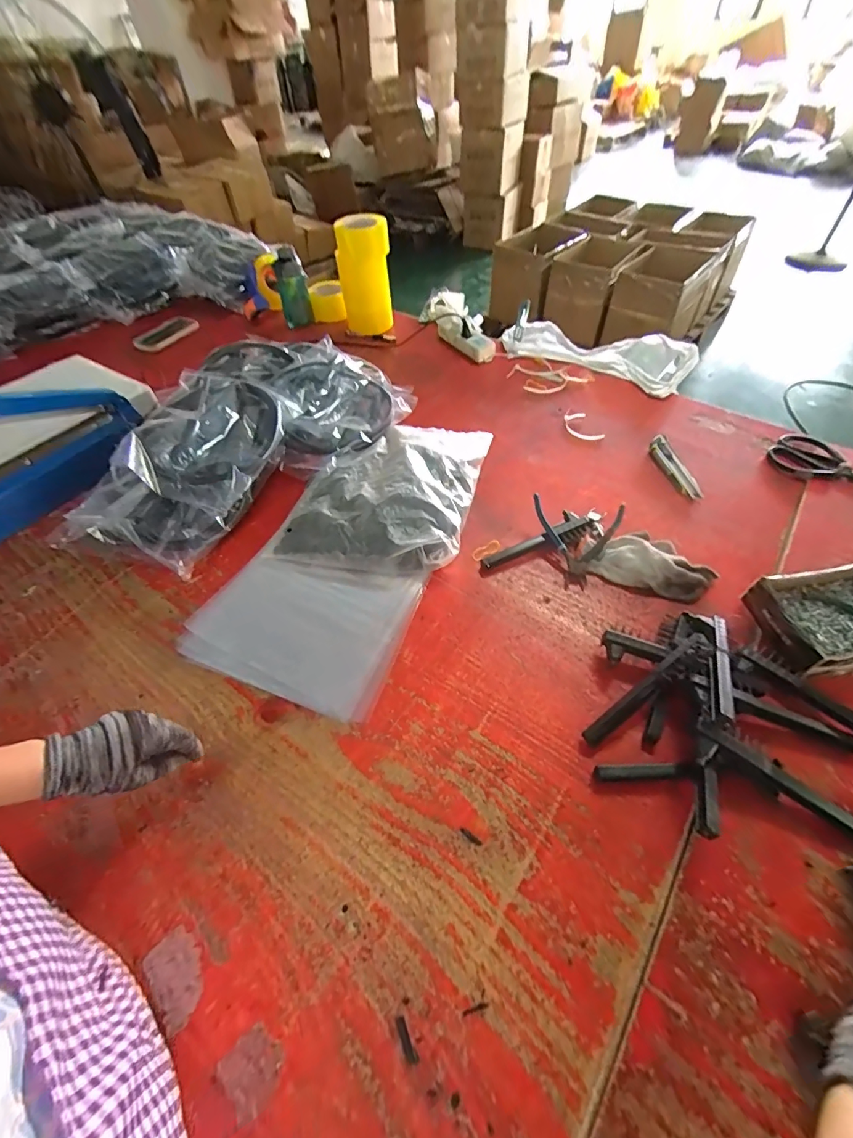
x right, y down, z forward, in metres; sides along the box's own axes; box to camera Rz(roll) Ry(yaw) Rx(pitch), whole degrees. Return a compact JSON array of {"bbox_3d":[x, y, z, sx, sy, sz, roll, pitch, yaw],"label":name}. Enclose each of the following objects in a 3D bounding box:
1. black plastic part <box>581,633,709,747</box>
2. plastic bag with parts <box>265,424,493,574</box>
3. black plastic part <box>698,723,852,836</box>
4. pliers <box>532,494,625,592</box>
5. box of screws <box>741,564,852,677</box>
[{"bbox_3d":[0.248,0.135,0.499,0.179,0.014,0.022,-38,58,-6],"label":"black plastic part"},{"bbox_3d":[-0.060,-0.148,0.742,0.275,0.059,0.372,10,52,10],"label":"plastic bag with parts"},{"bbox_3d":[0.348,0.205,0.435,0.171,0.019,0.018,34,58,8],"label":"black plastic part"},{"bbox_3d":[0.240,-0.052,0.662,0.122,0.042,0.148,-10,51,-6],"label":"pliers"},{"bbox_3d":[0.533,0.059,0.552,0.234,0.052,0.128,-7,51,-4],"label":"box of screws"}]

